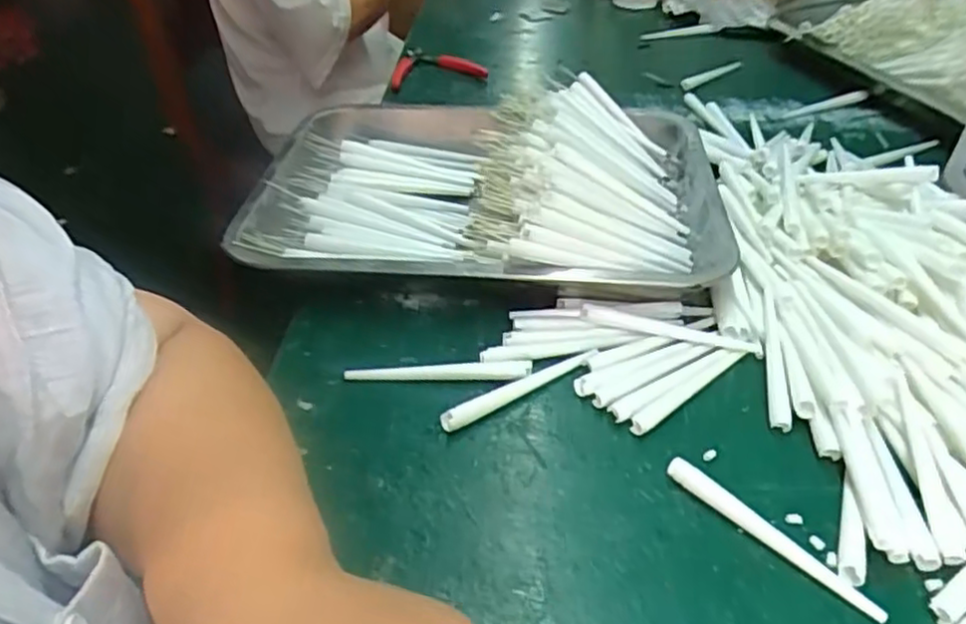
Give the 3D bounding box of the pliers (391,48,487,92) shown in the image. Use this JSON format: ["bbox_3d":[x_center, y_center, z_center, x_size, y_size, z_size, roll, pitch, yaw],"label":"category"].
[{"bbox_3d":[-0.057,-0.294,0.829,0.105,0.024,0.110,-6,40,-7],"label":"pliers"}]

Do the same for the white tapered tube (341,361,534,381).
[{"bbox_3d":[-0.027,0.036,0.428,0.111,0.008,0.011,0,39,0],"label":"white tapered tube"}]

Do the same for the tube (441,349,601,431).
[{"bbox_3d":[0.023,0.043,0.417,0.108,0.011,0.011,-21,44,-24],"label":"tube"}]

